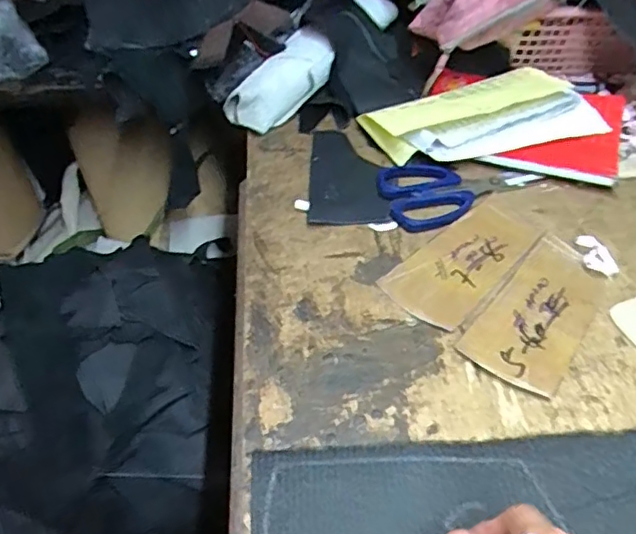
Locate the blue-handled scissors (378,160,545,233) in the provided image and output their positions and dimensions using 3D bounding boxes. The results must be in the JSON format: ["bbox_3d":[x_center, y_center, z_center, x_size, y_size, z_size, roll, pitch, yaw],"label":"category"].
[{"bbox_3d":[0.134,-0.078,0.559,0.151,0.012,0.084,-13,47,-12],"label":"blue-handled scissors"}]

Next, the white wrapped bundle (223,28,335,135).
[{"bbox_3d":[-0.034,-0.203,0.633,0.060,0.043,0.149,27,64,24],"label":"white wrapped bundle"}]

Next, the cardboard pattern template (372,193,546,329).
[{"bbox_3d":[0.125,-0.009,0.500,0.071,0.004,0.154,34,55,29],"label":"cardboard pattern template"}]

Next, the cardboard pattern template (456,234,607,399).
[{"bbox_3d":[0.173,0.032,0.460,0.070,0.004,0.151,28,52,25],"label":"cardboard pattern template"}]

